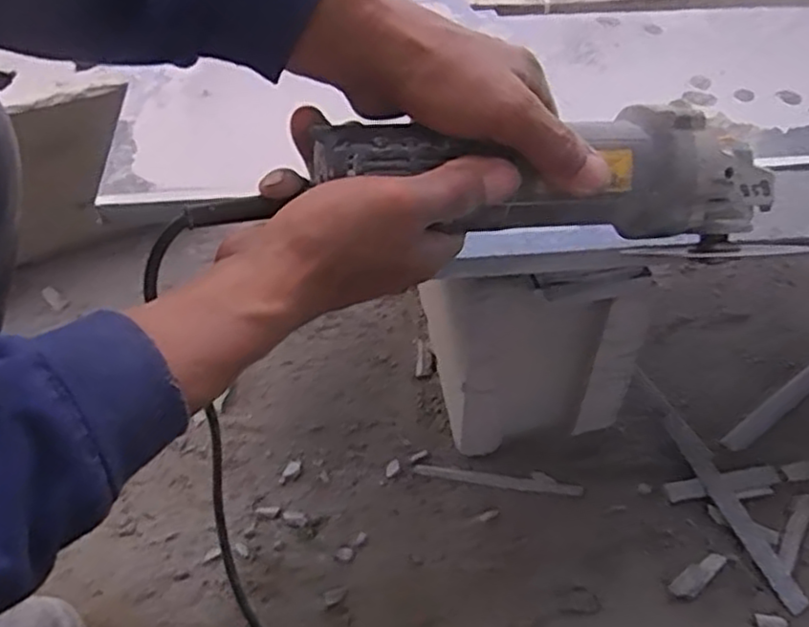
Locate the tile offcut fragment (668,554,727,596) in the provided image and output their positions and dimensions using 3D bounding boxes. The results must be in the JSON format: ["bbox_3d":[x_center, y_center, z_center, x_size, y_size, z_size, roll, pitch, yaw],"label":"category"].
[{"bbox_3d":[0.235,0.208,0.574,0.059,0.010,0.017,-17,50,-30],"label":"tile offcut fragment"}]

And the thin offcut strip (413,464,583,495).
[{"bbox_3d":[0.081,0.143,0.630,0.142,0.006,0.016,7,50,6],"label":"thin offcut strip"}]

